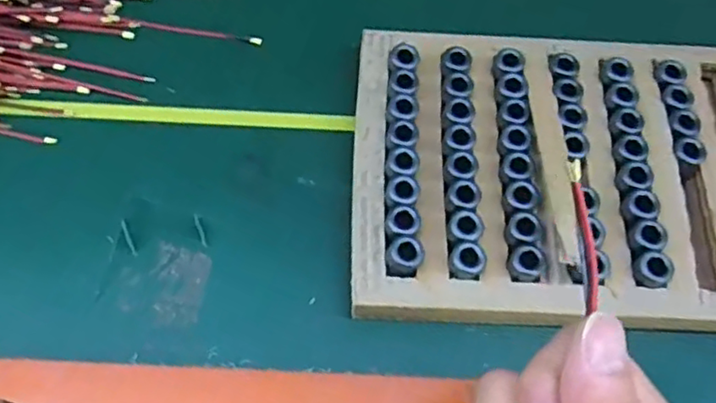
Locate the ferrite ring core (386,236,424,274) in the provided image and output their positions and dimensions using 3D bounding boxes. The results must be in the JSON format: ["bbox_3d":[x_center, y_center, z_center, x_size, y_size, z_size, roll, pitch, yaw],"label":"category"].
[{"bbox_3d":[0.023,0.027,0.319,0.018,0.011,0.016,22,65,8],"label":"ferrite ring core"}]

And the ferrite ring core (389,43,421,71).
[{"bbox_3d":[0.027,-0.082,0.374,0.017,0.010,0.017,1,64,-2],"label":"ferrite ring core"}]

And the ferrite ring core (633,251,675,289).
[{"bbox_3d":[0.148,0.034,0.319,0.017,0.009,0.018,1,64,-2],"label":"ferrite ring core"}]

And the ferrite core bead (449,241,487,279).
[{"bbox_3d":[0.055,0.030,0.319,0.018,0.011,0.017,1,64,-2],"label":"ferrite core bead"}]

